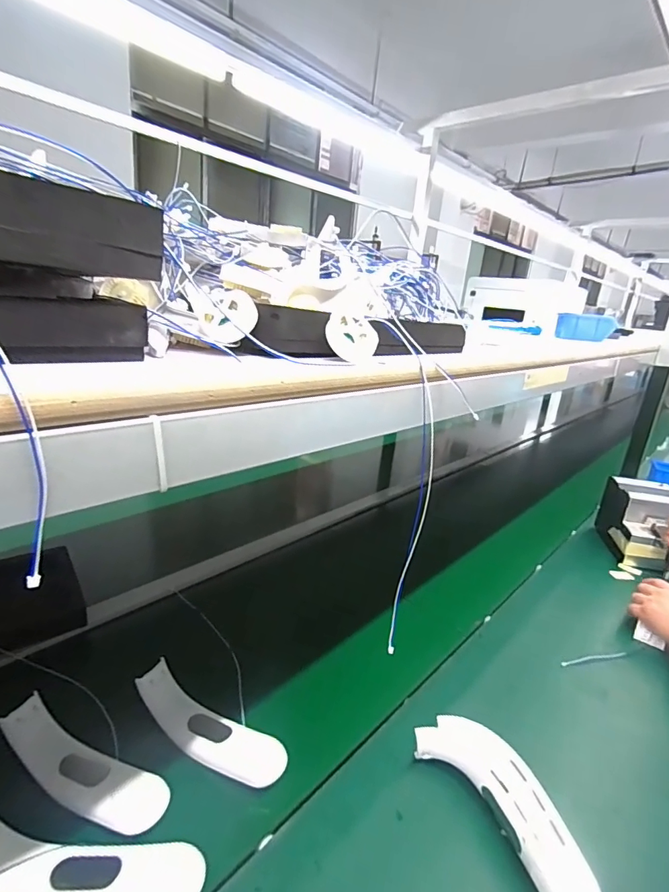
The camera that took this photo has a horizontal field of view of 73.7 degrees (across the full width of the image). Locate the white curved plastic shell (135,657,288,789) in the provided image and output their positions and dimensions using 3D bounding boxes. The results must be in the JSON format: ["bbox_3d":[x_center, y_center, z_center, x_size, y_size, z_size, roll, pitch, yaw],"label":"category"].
[{"bbox_3d":[-0.144,0.316,0.509,0.189,0.035,0.058,13,21,21],"label":"white curved plastic shell"}]

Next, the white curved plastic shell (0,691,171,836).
[{"bbox_3d":[-0.257,0.323,0.452,0.189,0.036,0.051,11,20,16],"label":"white curved plastic shell"}]

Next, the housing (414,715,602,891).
[{"bbox_3d":[0.175,0.368,0.455,0.069,0.052,0.198,-8,23,-32],"label":"housing"}]

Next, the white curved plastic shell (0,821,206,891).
[{"bbox_3d":[-0.214,0.369,0.384,0.195,0.033,0.050,17,18,-10],"label":"white curved plastic shell"}]

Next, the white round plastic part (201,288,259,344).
[{"bbox_3d":[-0.080,-0.101,0.343,0.040,0.042,0.011,14,-16,3],"label":"white round plastic part"}]

